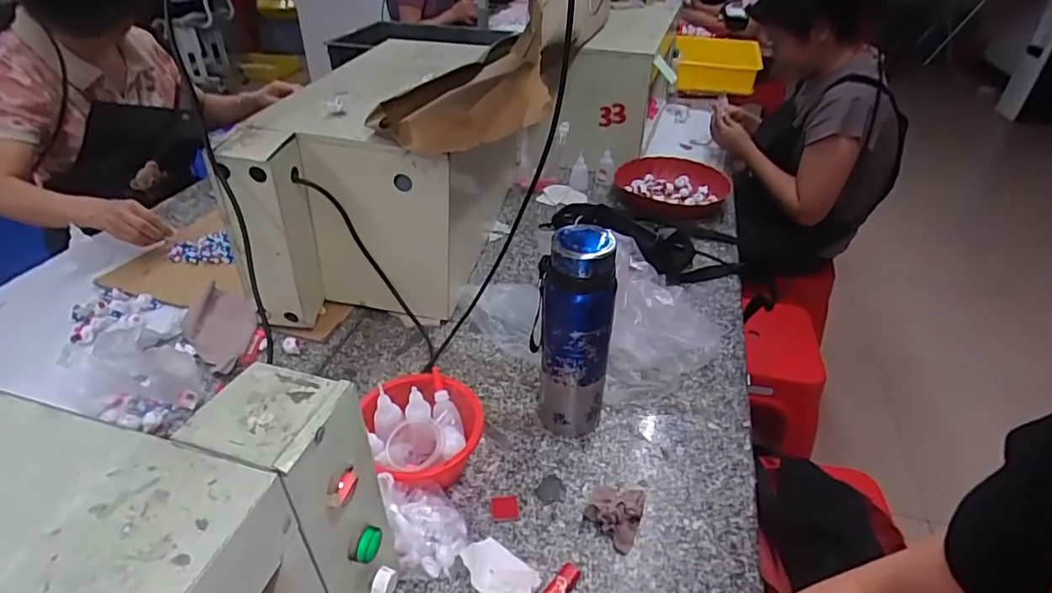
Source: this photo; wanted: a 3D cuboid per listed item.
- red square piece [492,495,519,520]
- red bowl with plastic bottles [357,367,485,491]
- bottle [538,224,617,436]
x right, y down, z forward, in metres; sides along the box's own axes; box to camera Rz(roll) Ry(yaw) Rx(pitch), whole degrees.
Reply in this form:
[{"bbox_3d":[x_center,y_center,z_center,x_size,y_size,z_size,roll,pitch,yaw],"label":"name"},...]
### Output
[{"bbox_3d":[-0.024,0.239,0.635,0.029,0.004,0.030,-2,37,-5],"label":"red square piece"},{"bbox_3d":[-0.119,0.167,0.657,0.138,0.081,0.147,1,37,-1],"label":"red bowl with plastic bottles"},{"bbox_3d":[0.056,0.053,0.659,0.081,0.277,0.064,0,37,-2],"label":"bottle"}]

